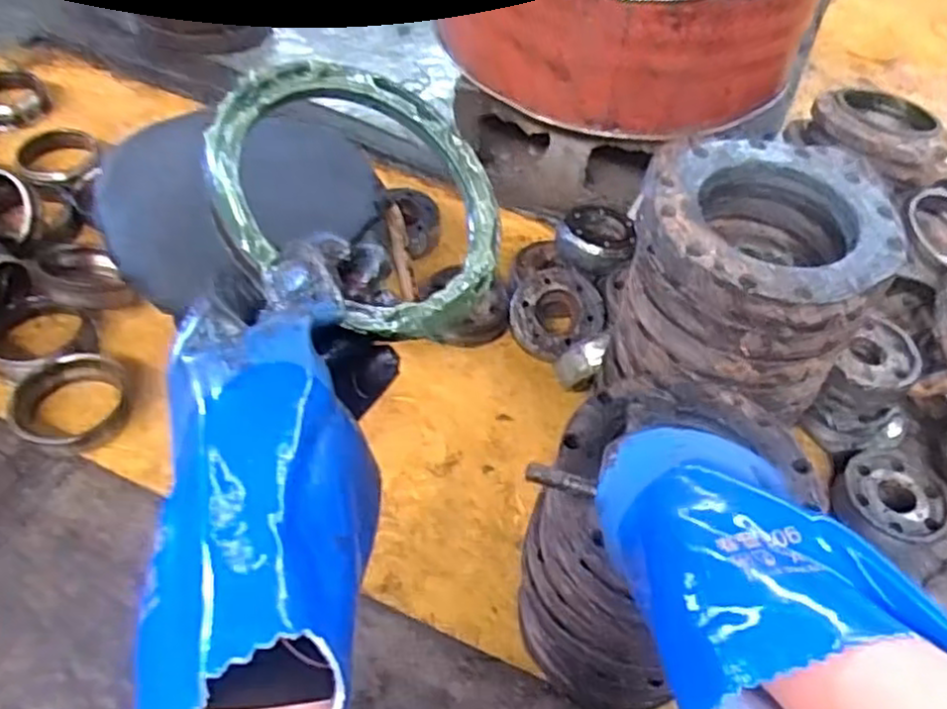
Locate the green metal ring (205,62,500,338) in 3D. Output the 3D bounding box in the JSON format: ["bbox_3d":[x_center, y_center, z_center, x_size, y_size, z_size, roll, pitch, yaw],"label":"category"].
[{"bbox_3d":[-0.055,-0.083,0.381,0.151,0.010,0.156,14,60,-26],"label":"green metal ring"}]

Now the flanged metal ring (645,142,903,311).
[{"bbox_3d":[0.248,-0.116,0.624,0.203,0.029,0.194,3,50,-4],"label":"flanged metal ring"}]

